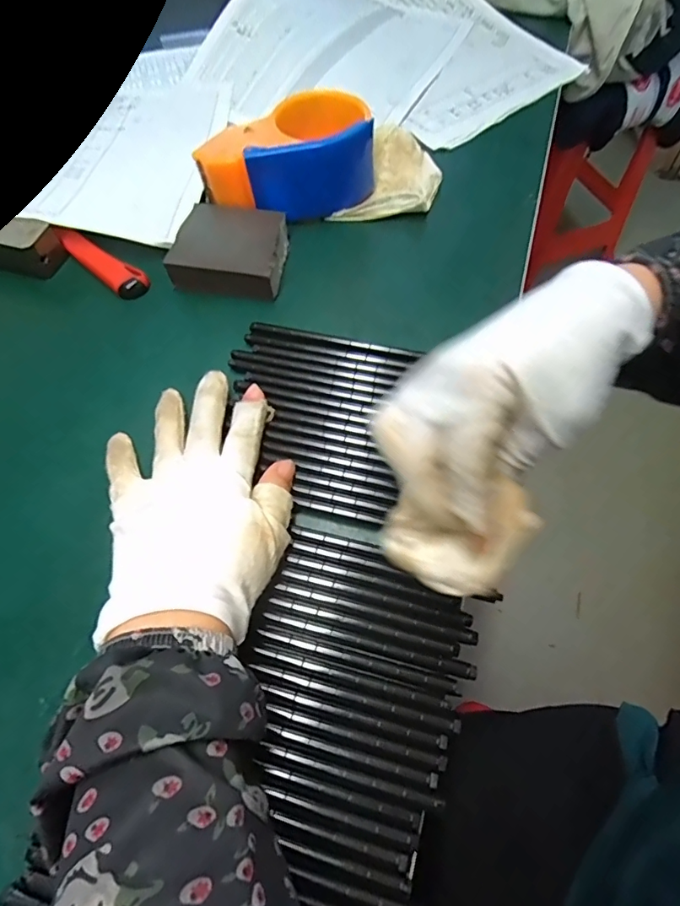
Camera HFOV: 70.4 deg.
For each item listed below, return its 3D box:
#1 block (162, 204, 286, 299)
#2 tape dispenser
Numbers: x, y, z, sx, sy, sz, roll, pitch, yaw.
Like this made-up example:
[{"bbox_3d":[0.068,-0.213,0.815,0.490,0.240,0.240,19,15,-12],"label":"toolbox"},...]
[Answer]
[{"bbox_3d":[-0.084,-0.156,0.363,0.081,0.020,0.076,2,62,4],"label":"block"},{"bbox_3d":[-0.042,-0.231,0.381,0.134,0.056,0.067,-15,63,-5],"label":"tape dispenser"}]

